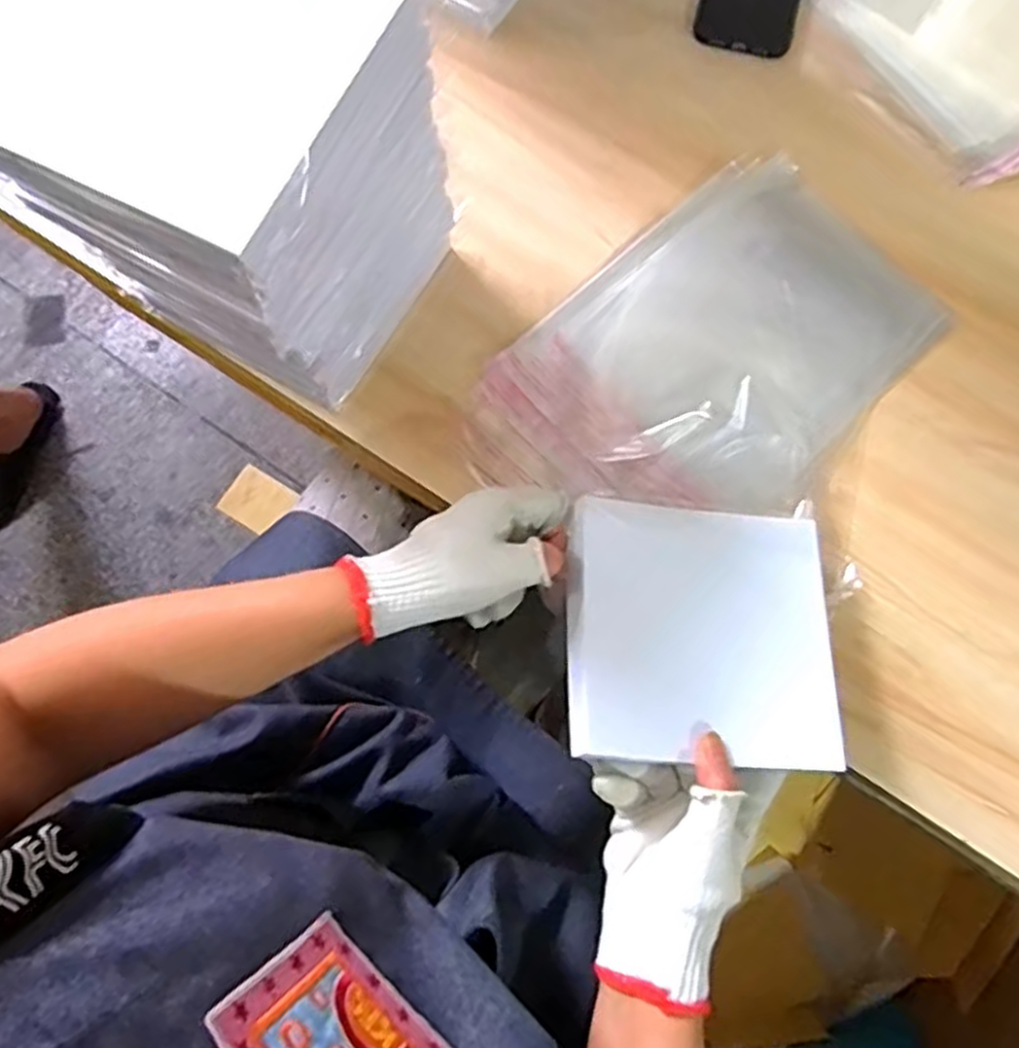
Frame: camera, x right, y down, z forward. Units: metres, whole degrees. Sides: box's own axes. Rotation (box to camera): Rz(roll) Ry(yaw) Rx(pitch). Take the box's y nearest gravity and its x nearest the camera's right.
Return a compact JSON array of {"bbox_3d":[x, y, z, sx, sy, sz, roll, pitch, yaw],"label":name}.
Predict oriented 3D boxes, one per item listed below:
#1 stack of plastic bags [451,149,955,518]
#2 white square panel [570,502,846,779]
[{"bbox_3d":[0.139,-0.112,0.539,0.207,0.015,0.318,44,80,9],"label":"stack of plastic bags"},{"bbox_3d":[0.110,0.061,0.447,0.151,0.010,0.148,5,71,-3],"label":"white square panel"}]

